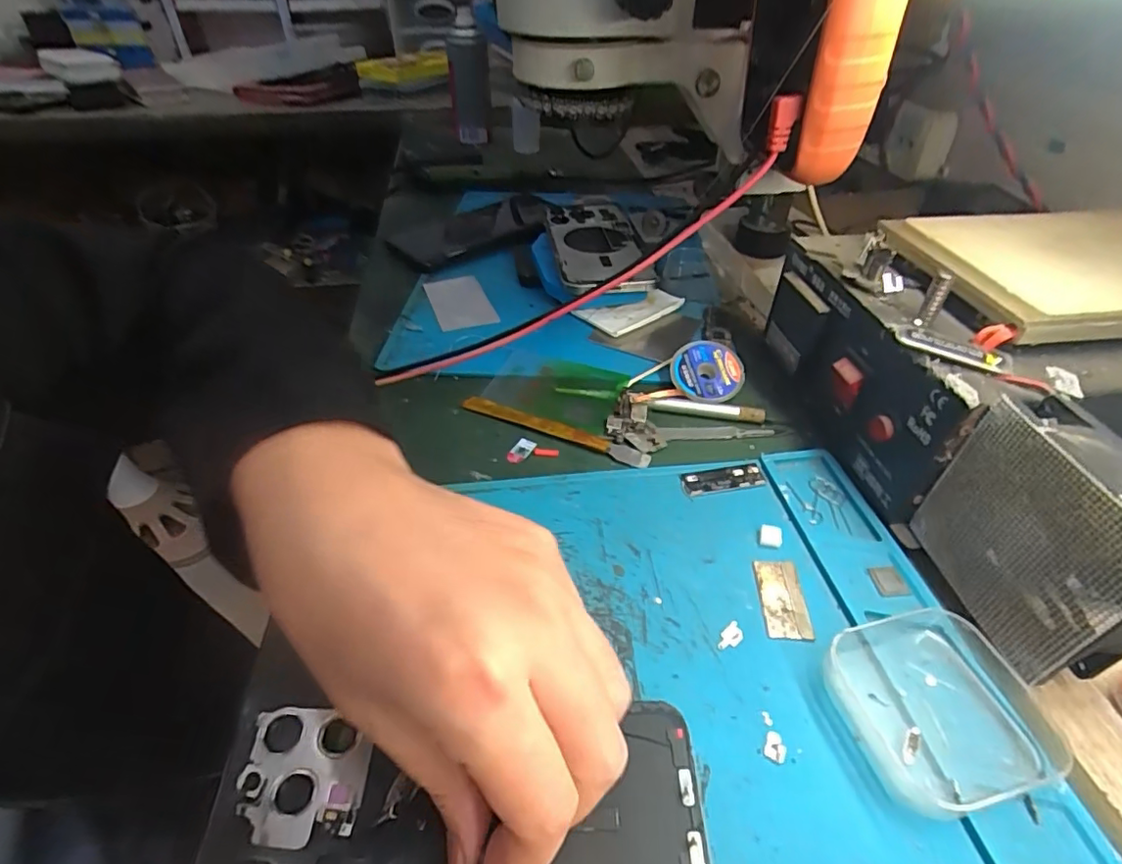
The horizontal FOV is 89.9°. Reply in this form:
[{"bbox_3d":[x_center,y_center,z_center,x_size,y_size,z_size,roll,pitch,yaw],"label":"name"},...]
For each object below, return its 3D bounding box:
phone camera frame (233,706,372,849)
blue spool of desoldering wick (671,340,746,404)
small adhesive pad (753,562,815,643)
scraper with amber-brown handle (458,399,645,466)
[{"bbox_3d":[-0.087,0.115,0.189,0.040,0.005,0.040,0,41,0],"label":"phone camera frame"},{"bbox_3d":[0.094,-0.038,0.361,0.045,0.009,0.045,-1,70,2],"label":"blue spool of desoldering wick"},{"bbox_3d":[0.097,0.072,0.246,0.020,0.004,0.038,2,41,3],"label":"small adhesive pad"},{"bbox_3d":[-0.005,-0.003,0.334,0.120,0.005,0.011,18,44,19],"label":"scraper with amber-brown handle"}]

